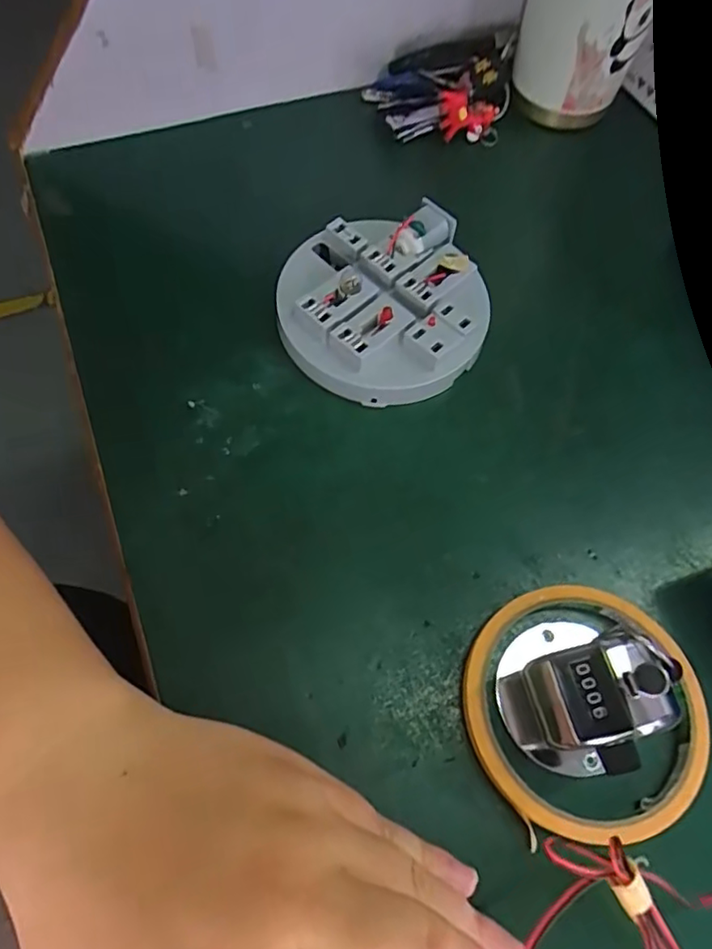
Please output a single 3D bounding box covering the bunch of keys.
[{"bbox_3d":[0.057,-0.233,0.363,0.091,0.039,0.057,-11,65,-8],"label":"bunch of keys"}]

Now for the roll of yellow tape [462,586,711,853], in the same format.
[{"bbox_3d":[0.086,0.088,0.224,0.087,0.012,0.088,1,64,-2],"label":"roll of yellow tape"}]

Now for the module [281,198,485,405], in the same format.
[{"bbox_3d":[0.012,-0.085,0.291,0.096,0.032,0.099,1,64,-2],"label":"module"}]

